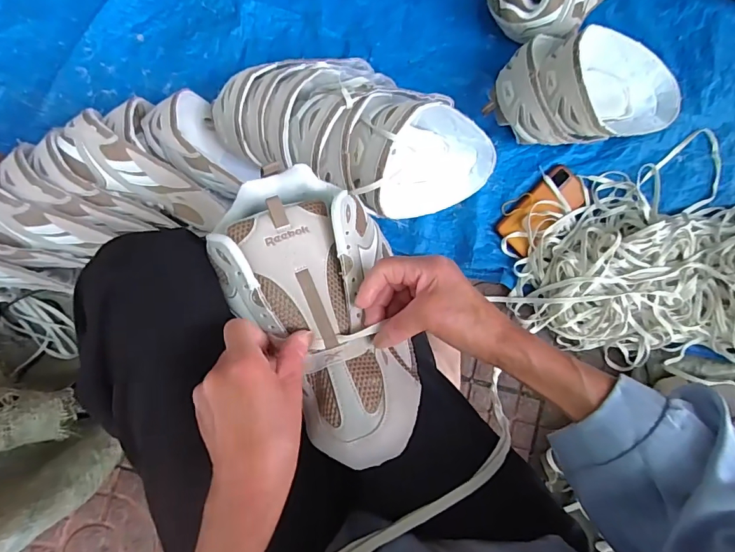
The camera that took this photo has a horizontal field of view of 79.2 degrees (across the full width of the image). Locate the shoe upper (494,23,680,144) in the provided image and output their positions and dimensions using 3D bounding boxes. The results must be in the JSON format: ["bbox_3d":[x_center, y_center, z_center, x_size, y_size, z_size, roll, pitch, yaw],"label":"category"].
[{"bbox_3d":[0.360,-0.293,0.704,0.310,0.123,0.170,-4,84,-2],"label":"shoe upper"}]

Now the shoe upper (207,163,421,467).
[{"bbox_3d":[-0.033,0.023,0.351,0.123,0.061,0.240,-23,82,-4],"label":"shoe upper"}]

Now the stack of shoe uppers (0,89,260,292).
[{"bbox_3d":[-0.395,-0.118,0.615,0.397,0.130,0.169,-23,85,-4],"label":"stack of shoe uppers"}]

